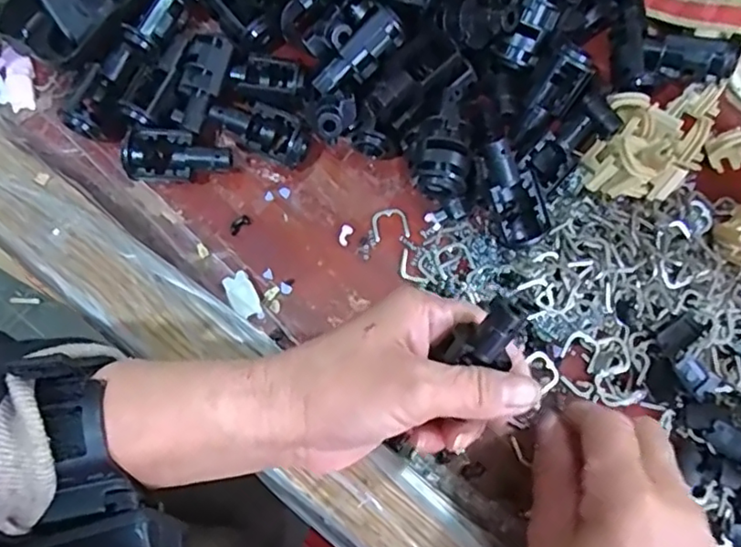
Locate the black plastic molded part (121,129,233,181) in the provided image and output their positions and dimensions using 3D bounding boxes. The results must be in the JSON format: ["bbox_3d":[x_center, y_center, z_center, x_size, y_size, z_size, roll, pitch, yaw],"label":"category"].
[{"bbox_3d":[-0.099,-0.060,0.309,0.051,0.021,0.025,4,79,2],"label":"black plastic molded part"}]

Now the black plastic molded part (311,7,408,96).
[{"bbox_3d":[-0.006,-0.110,0.302,0.052,0.017,0.014,-39,80,11],"label":"black plastic molded part"}]

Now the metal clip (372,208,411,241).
[{"bbox_3d":[0.011,-0.027,0.314,0.019,0.004,0.017,-6,79,0],"label":"metal clip"}]

